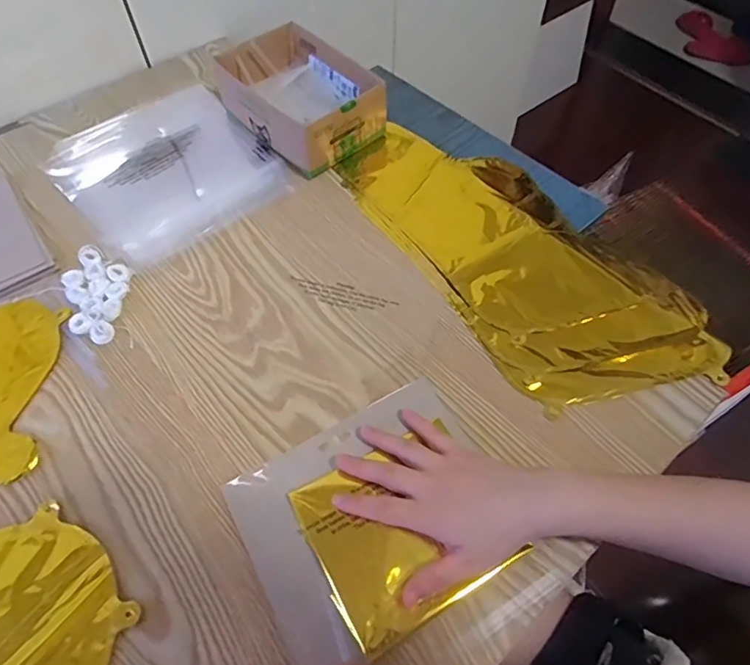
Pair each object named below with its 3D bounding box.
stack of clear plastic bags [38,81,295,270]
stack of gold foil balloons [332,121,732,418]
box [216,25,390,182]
[{"bbox_3d":[-0.240,-0.191,0.616,0.214,0.009,0.237,-34,63,-20],"label":"stack of clear plastic bags"},{"bbox_3d":[0.144,-0.092,0.566,0.205,0.019,0.411,-28,61,-16],"label":"stack of gold foil balloons"},{"bbox_3d":[-0.088,-0.281,0.640,0.126,0.067,0.179,-39,65,-22],"label":"box"}]

